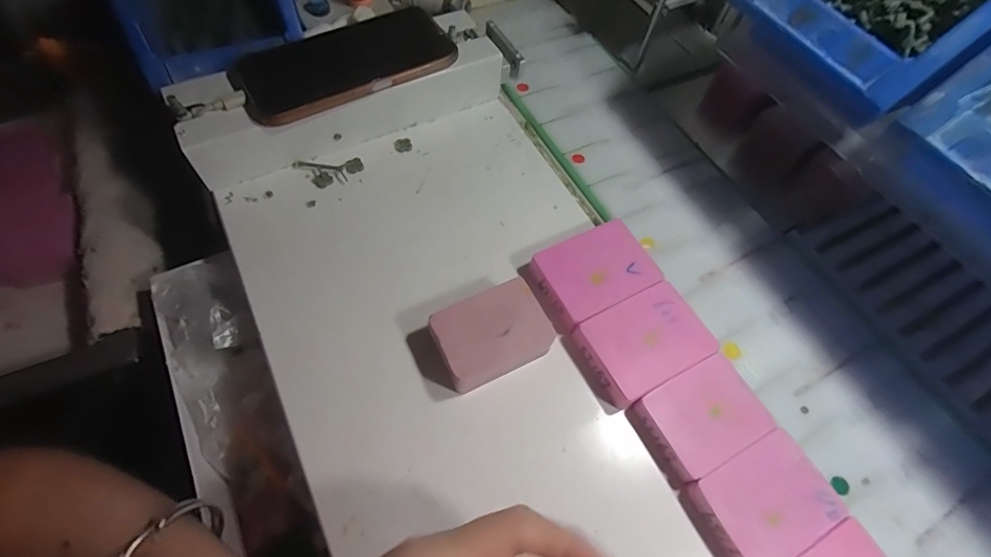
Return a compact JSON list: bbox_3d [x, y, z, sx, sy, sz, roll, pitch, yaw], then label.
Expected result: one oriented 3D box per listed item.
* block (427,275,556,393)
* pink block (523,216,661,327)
[{"bbox_3d":[-0.001,0.035,0.304,0.075,0.031,0.047,-24,65,-16],"label":"block"},{"bbox_3d":[0.070,-0.004,0.334,0.078,0.019,0.058,-25,66,-17],"label":"pink block"}]

